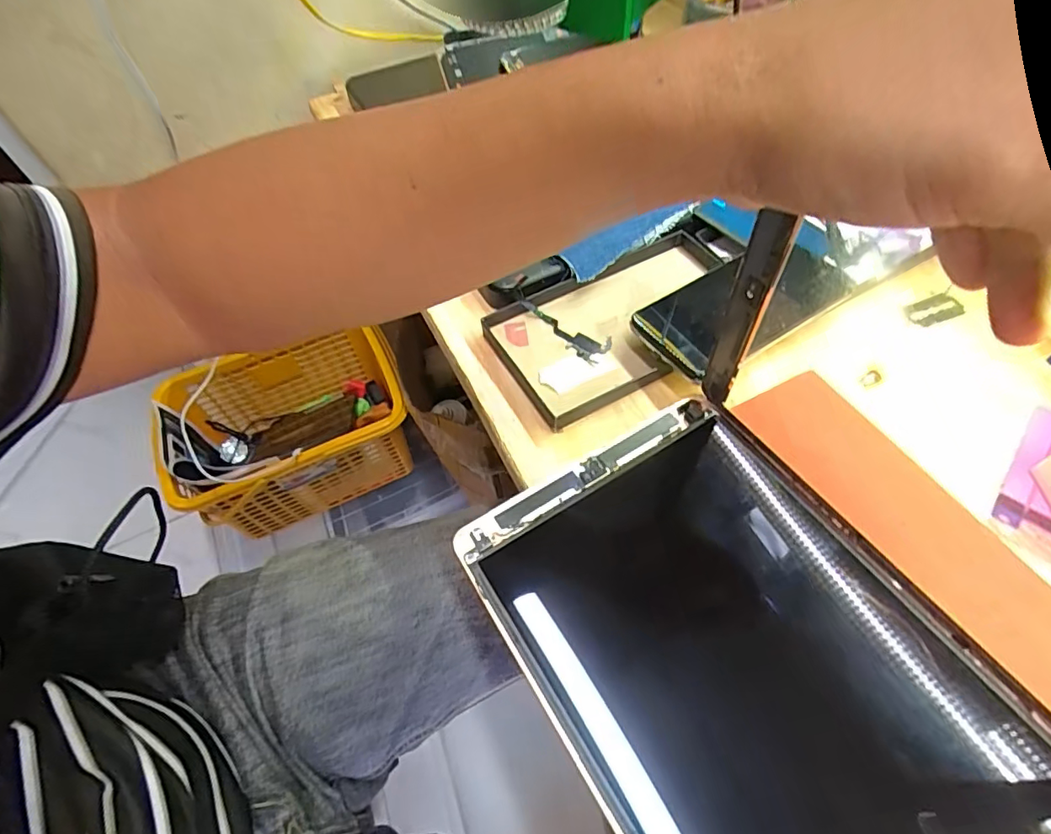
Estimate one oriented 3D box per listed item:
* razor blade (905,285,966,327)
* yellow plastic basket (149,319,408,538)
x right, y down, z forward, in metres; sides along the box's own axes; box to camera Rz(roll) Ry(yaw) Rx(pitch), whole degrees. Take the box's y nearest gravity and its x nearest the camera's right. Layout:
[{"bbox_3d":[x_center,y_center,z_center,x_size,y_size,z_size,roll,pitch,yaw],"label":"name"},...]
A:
[{"bbox_3d":[0.273,-0.072,0.354,0.036,0.004,0.019,-19,56,-9],"label":"razor blade"},{"bbox_3d":[-0.361,0.024,0.854,0.329,0.192,0.241,-22,57,-10],"label":"yellow plastic basket"}]

